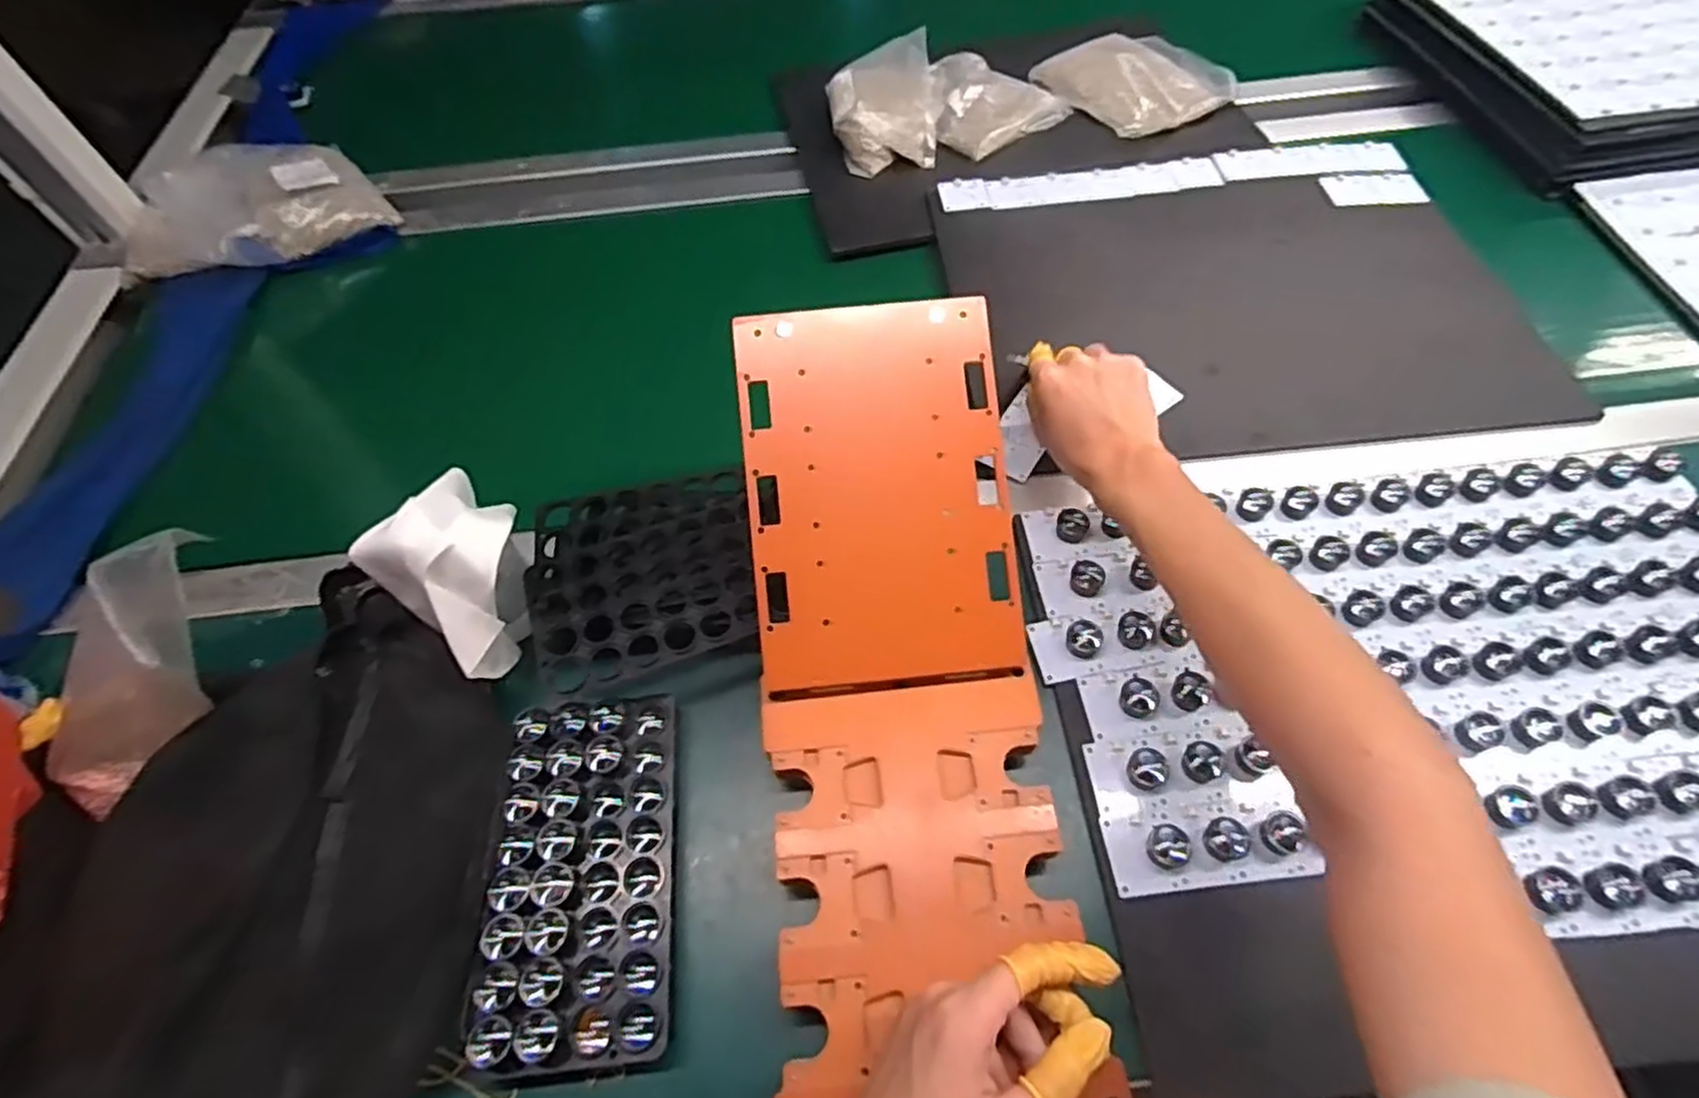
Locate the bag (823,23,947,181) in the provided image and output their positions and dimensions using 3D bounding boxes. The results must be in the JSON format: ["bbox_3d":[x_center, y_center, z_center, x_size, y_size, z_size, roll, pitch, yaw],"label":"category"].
[{"bbox_3d":[0.039,-0.486,0.817,0.120,0.053,0.162,-9,58,-3],"label":"bag"}]

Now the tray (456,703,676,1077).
[{"bbox_3d":[-0.152,0.185,0.435,0.101,0.037,0.193,-4,60,1],"label":"tray"}]

